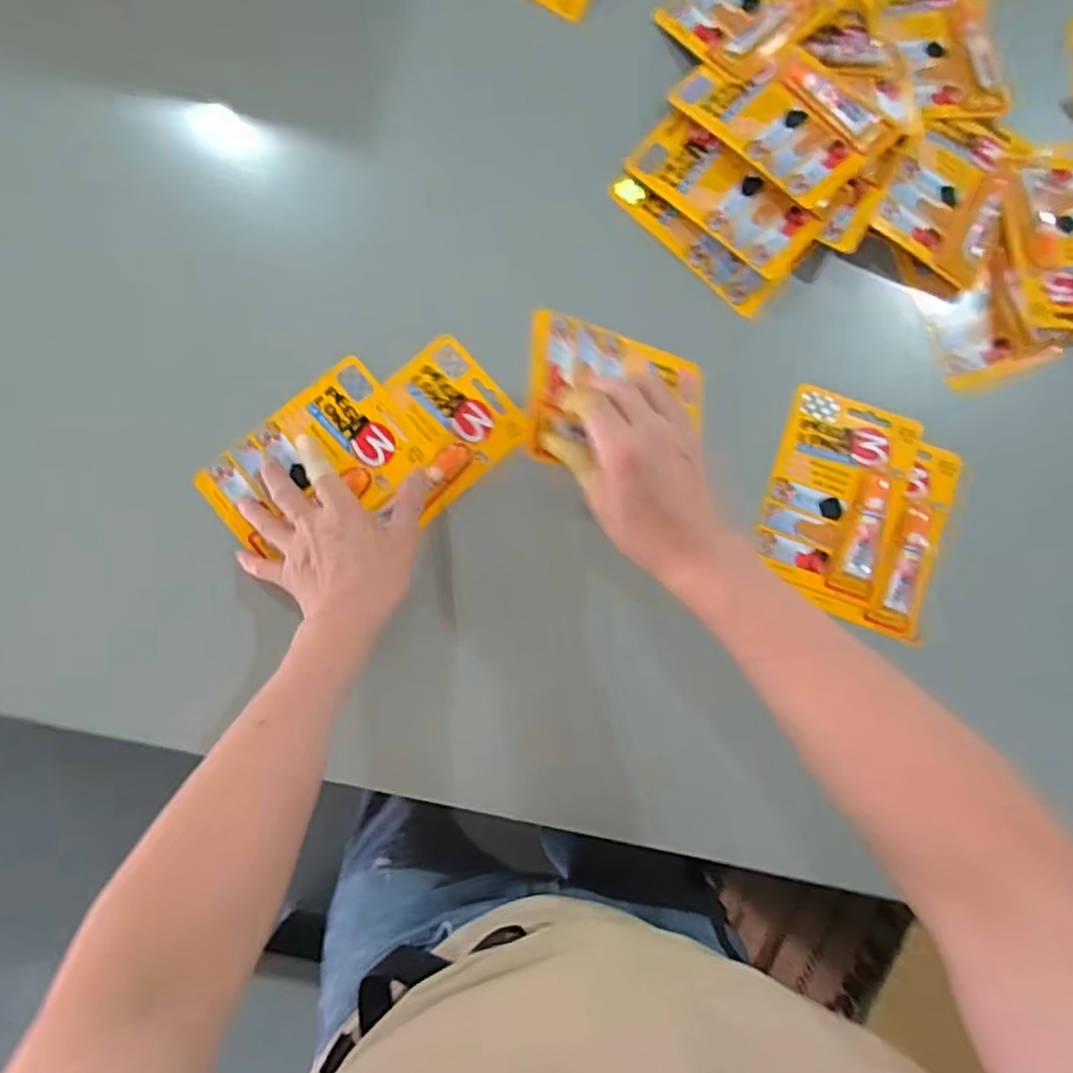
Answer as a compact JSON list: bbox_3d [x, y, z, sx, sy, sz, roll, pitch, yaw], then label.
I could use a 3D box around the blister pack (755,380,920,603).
[{"bbox_3d":[0.250,-0.039,0.557,0.108,0.016,0.161,19,84,0],"label":"blister pack"}]

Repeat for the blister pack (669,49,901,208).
[{"bbox_3d":[0.203,-0.354,0.564,0.158,0.022,0.109,43,86,13],"label":"blister pack"}]

